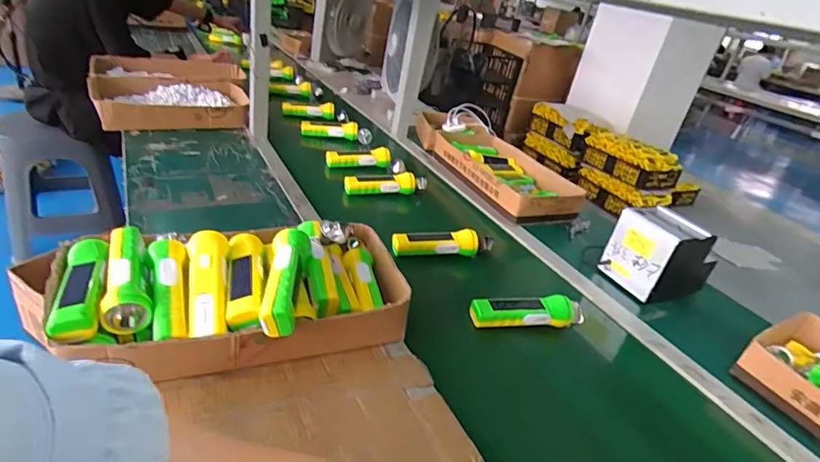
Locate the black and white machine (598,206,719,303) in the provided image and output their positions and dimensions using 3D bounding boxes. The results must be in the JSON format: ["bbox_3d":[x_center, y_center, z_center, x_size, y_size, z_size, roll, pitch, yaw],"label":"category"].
[{"bbox_3d":[0.494,0.044,0.918,0.163,0.140,0.130,-6,33,-30],"label":"black and white machine"}]

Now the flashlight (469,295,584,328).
[{"bbox_3d":[0.198,0.135,0.762,0.212,0.047,0.053,4,30,-10],"label":"flashlight"}]

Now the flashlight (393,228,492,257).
[{"bbox_3d":[0.066,0.027,0.902,0.206,0.054,0.044,-2,31,-19],"label":"flashlight"}]

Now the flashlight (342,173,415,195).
[{"bbox_3d":[-0.072,-0.113,1.087,0.171,0.044,0.051,-4,32,-26],"label":"flashlight"}]

